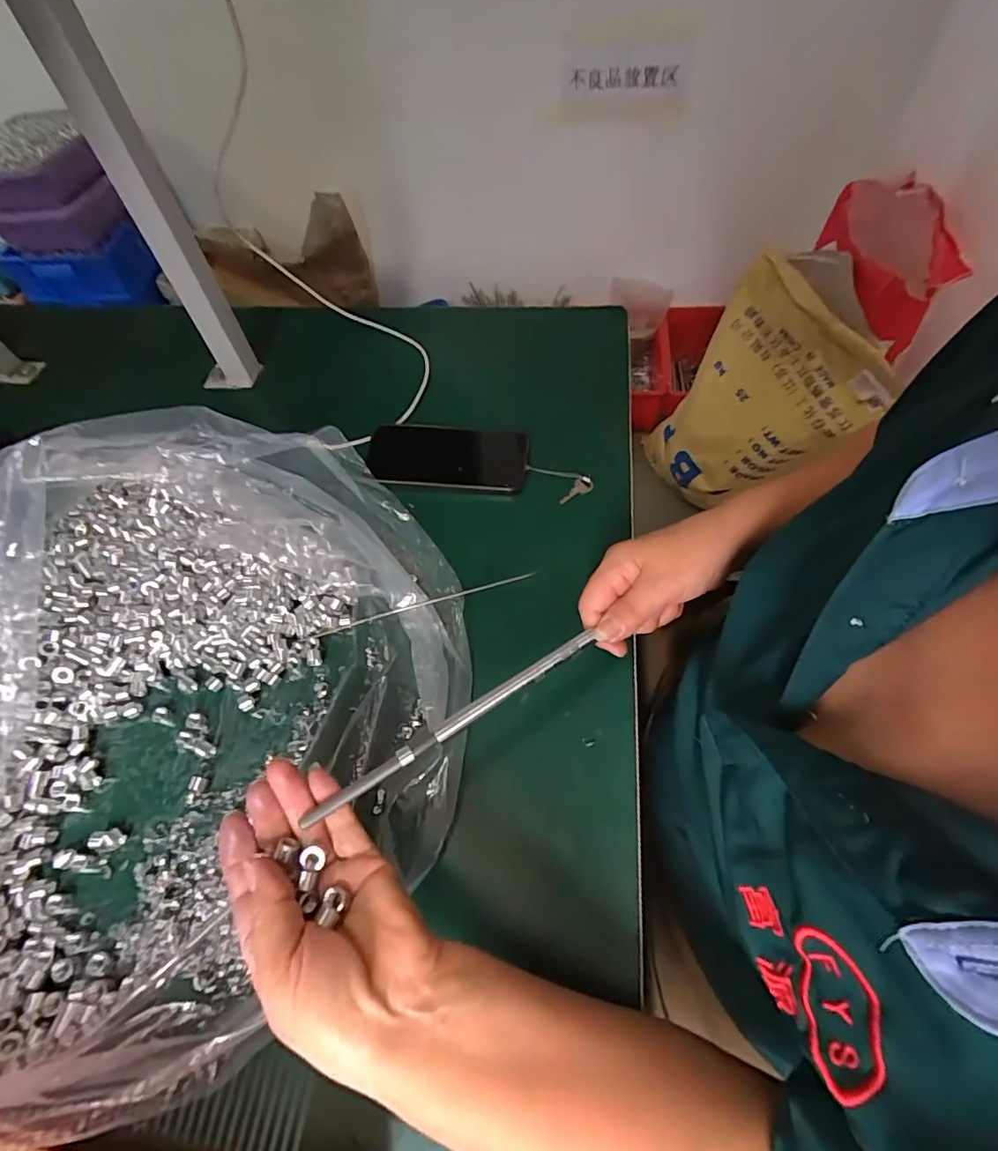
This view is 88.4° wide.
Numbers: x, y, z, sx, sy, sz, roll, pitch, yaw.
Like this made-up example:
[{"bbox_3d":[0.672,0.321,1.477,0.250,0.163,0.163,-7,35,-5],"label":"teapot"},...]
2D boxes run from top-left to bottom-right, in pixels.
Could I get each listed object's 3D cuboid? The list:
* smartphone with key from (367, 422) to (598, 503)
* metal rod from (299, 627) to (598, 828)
[{"bbox_3d":[-0.023,-0.117,0.513,0.218,0.008,0.078,3,58,6],"label":"smartphone with key"},{"bbox_3d":[-0.021,0.089,0.322,0.202,0.005,0.010,-29,63,-22],"label":"metal rod"}]

